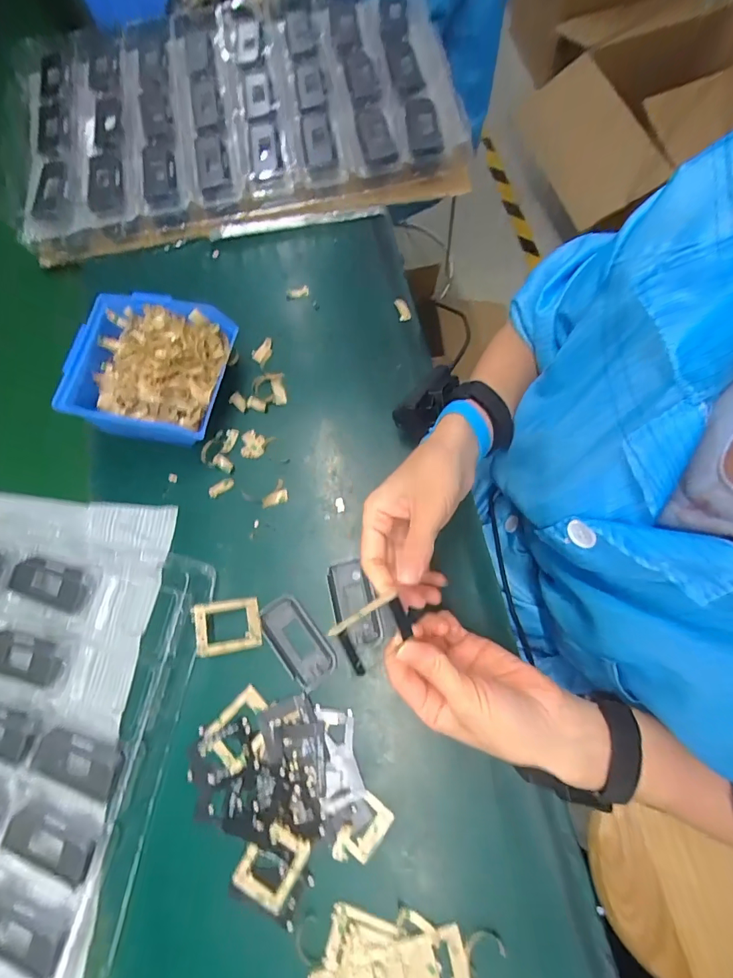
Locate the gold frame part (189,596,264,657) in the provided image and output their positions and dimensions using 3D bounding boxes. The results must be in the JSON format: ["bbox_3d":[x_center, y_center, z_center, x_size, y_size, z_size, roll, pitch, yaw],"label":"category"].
[{"bbox_3d":[-0.118,0.115,0.377,0.053,0.005,0.042,-5,72,-22],"label":"gold frame part"}]

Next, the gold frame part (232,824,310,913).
[{"bbox_3d":[-0.071,0.279,0.330,0.043,0.006,0.053,25,77,12],"label":"gold frame part"}]

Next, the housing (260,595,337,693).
[{"bbox_3d":[-0.059,0.128,0.376,0.039,0.004,0.076,-39,74,-7],"label":"housing"}]

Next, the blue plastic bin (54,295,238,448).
[{"bbox_3d":[-0.207,-0.111,0.427,0.147,0.066,0.130,13,74,6],"label":"blue plastic bin"}]

